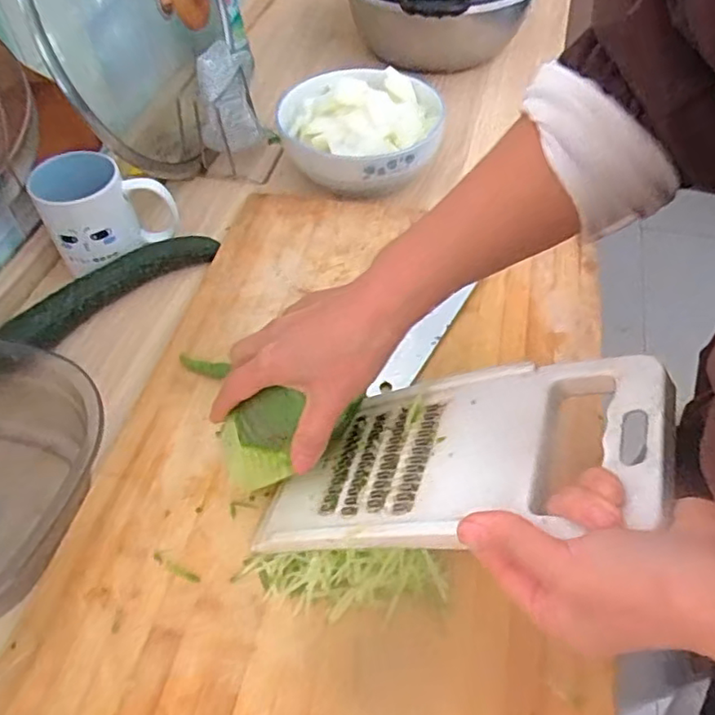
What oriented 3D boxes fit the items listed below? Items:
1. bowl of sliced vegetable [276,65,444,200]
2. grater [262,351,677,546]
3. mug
[{"bbox_3d":[0.004,-0.247,0.662,0.170,0.071,0.160,-1,51,1],"label":"bowl of sliced vegetable"},{"bbox_3d":[0.037,0.055,0.336,0.249,0.020,0.108,-20,43,32],"label":"grater"},{"bbox_3d":[-0.238,-0.145,0.579,0.115,0.086,0.072,-28,56,-19],"label":"mug"}]

